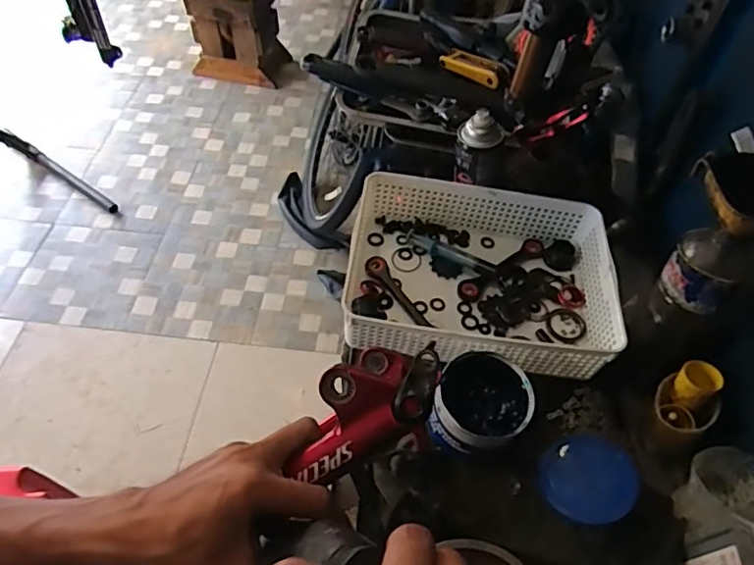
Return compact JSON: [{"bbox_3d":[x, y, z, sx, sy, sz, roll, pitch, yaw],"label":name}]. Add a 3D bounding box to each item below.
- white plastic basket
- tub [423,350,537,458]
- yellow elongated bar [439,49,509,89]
[{"bbox_3d":[0.132,-0.007,0.726,0.329,0.085,0.253,6,53,2],"label":"white plastic basket"},{"bbox_3d":[0.112,0.140,0.619,0.104,0.071,0.105,32,58,19],"label":"tub"},{"bbox_3d":[0.157,-0.358,0.916,0.038,0.035,0.121,-35,62,-25],"label":"yellow elongated bar"}]

